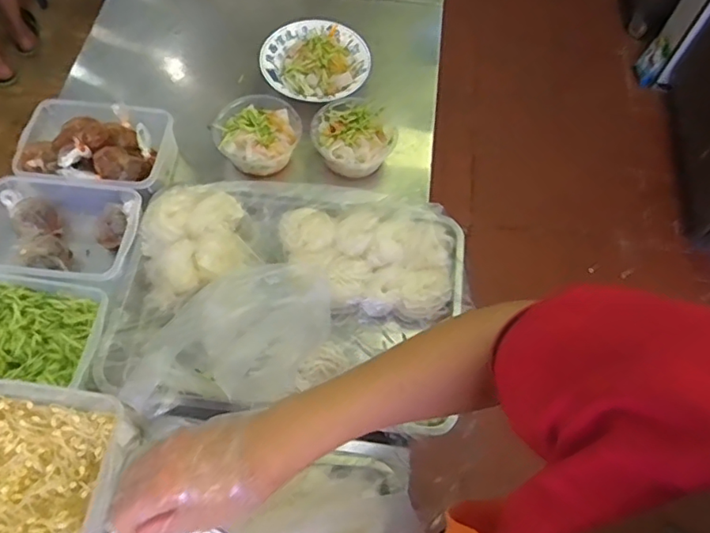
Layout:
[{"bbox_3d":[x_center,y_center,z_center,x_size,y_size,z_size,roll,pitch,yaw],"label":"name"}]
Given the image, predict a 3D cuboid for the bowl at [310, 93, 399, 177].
[{"bbox_3d":[0.001,-0.223,0.968,0.131,0.084,0.137,1,63,-1],"label":"bowl"}]

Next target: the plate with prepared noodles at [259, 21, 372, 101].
[{"bbox_3d":[-0.071,-0.371,1.020,0.198,0.041,0.171,-3,64,-3],"label":"plate with prepared noodles"}]

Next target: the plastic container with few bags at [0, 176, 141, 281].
[{"bbox_3d":[-0.439,-0.045,0.854,0.231,0.082,0.151,7,64,2],"label":"plastic container with few bags"}]

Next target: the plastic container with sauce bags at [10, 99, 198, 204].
[{"bbox_3d":[-0.412,-0.185,0.911,0.242,0.104,0.160,10,64,4],"label":"plastic container with sauce bags"}]

